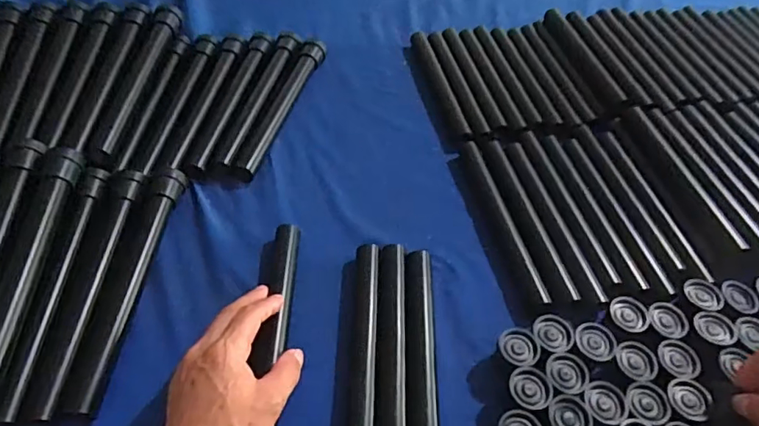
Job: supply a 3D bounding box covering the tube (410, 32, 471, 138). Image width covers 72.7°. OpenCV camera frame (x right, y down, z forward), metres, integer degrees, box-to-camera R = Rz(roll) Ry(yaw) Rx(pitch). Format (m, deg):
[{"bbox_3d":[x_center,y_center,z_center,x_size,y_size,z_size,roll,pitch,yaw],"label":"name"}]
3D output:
[{"bbox_3d":[0.079,-0.178,0.696,0.023,0.019,0.223,-6,52,-12],"label":"tube"}]

